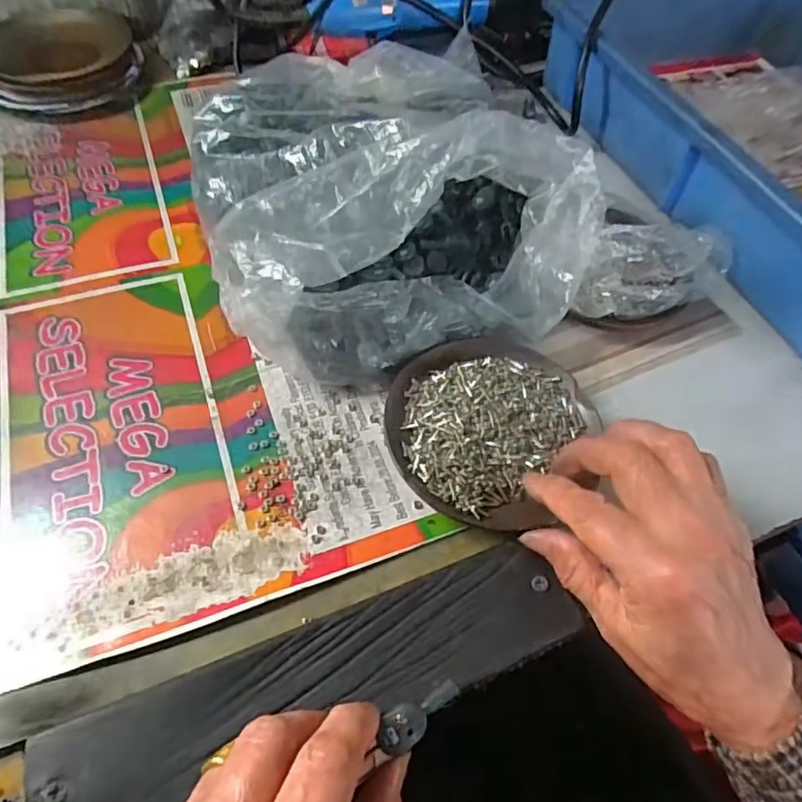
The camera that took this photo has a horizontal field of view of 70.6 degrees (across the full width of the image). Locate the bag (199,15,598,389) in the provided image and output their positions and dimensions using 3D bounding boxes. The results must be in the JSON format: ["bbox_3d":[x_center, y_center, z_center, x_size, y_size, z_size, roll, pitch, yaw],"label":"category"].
[{"bbox_3d":[-0.014,-0.148,0.378,0.231,0.077,0.269,-14,59,-14],"label":"bag"}]

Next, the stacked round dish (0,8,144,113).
[{"bbox_3d":[-0.291,-0.290,0.484,0.131,0.024,0.121,2,56,-3],"label":"stacked round dish"}]

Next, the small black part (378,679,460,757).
[{"bbox_3d":[0.007,0.116,0.210,0.033,0.004,0.015,-28,63,-21],"label":"small black part"}]

